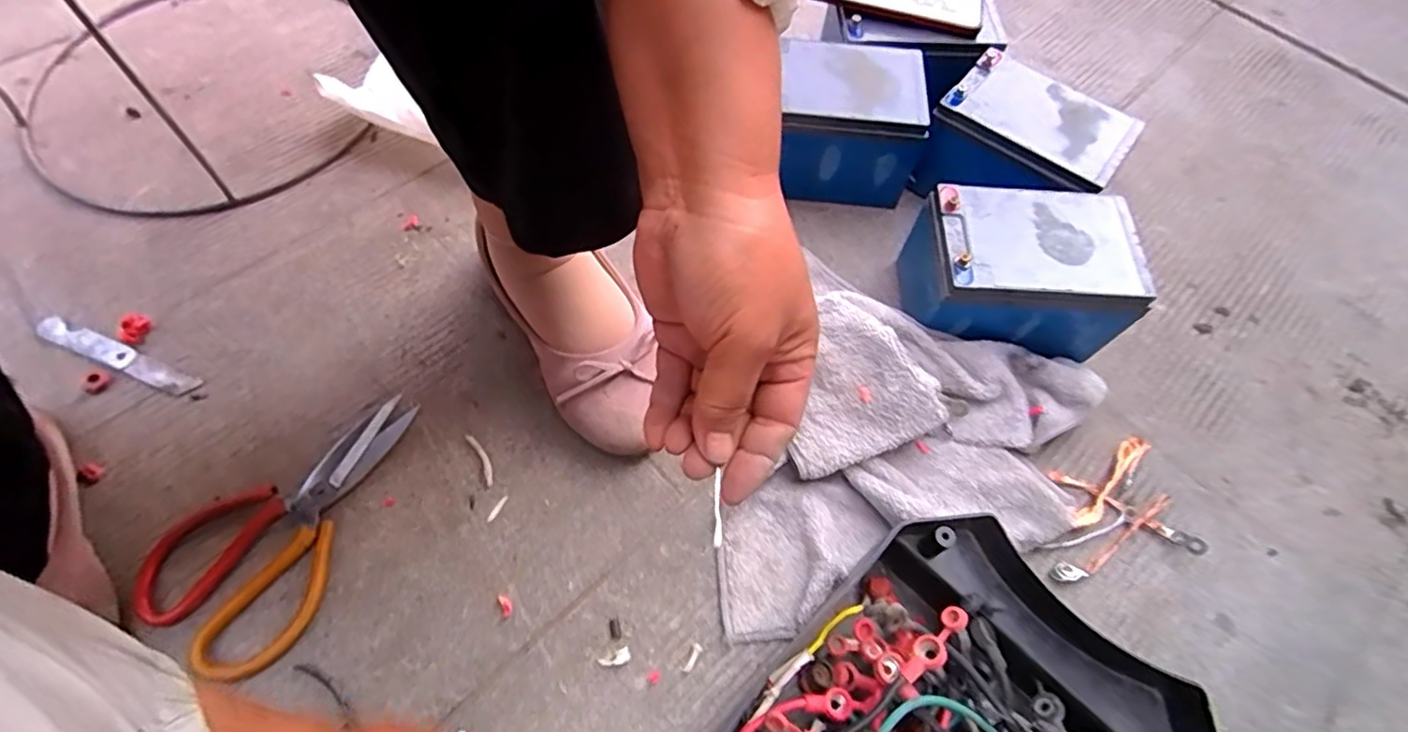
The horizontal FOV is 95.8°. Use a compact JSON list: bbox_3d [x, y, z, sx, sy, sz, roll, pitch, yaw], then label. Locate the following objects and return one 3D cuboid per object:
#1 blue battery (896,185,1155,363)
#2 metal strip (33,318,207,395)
[{"bbox_3d":[0.254,-0.074,0.524,0.163,0.107,0.108,4,62,-2],"label":"blue battery"},{"bbox_3d":[-0.468,-0.008,0.505,0.148,0.004,0.020,21,62,7],"label":"metal strip"}]

